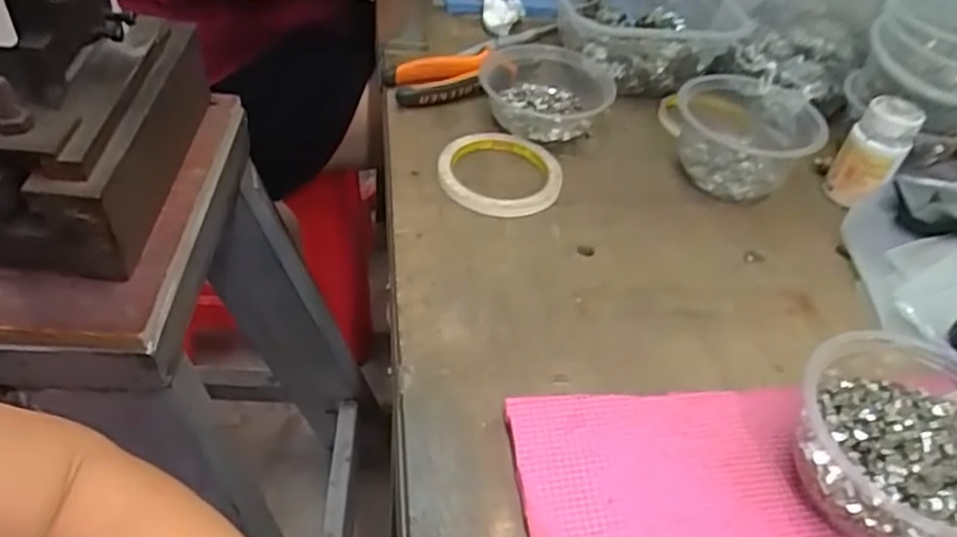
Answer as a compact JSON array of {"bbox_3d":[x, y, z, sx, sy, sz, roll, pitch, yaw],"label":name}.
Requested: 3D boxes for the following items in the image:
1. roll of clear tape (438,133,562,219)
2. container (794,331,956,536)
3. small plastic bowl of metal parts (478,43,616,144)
[{"bbox_3d":[0.018,-0.077,0.564,0.095,0.015,0.097,3,43,-3],"label":"roll of clear tape"},{"bbox_3d":[0.224,0.091,0.365,0.110,0.065,0.121,3,43,-3],"label":"container"},{"bbox_3d":[0.059,-0.156,0.628,0.113,0.046,0.111,3,43,-3],"label":"small plastic bowl of metal parts"}]

